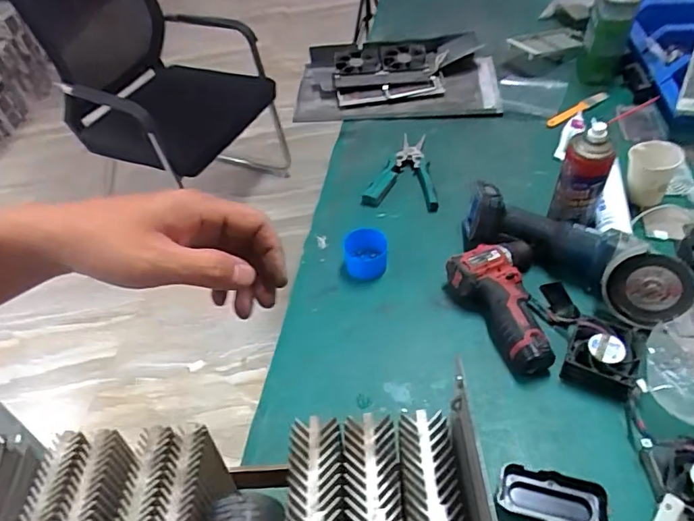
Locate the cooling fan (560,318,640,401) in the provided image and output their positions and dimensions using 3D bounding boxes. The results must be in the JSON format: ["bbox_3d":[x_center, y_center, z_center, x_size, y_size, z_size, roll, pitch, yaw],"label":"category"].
[{"bbox_3d":[0.317,0.118,0.666,0.083,0.035,0.091,19,53,20],"label":"cooling fan"}]

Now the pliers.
[{"bbox_3d":[0.101,-0.159,0.938,0.124,0.019,0.180,6,50,10],"label":"pliers"}]

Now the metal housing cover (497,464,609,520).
[{"bbox_3d":[0.217,0.253,0.568,0.107,0.017,0.050,8,50,12],"label":"metal housing cover"}]

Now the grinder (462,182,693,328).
[{"bbox_3d":[0.309,-0.018,0.748,0.319,0.095,0.098,25,55,24],"label":"grinder"}]

